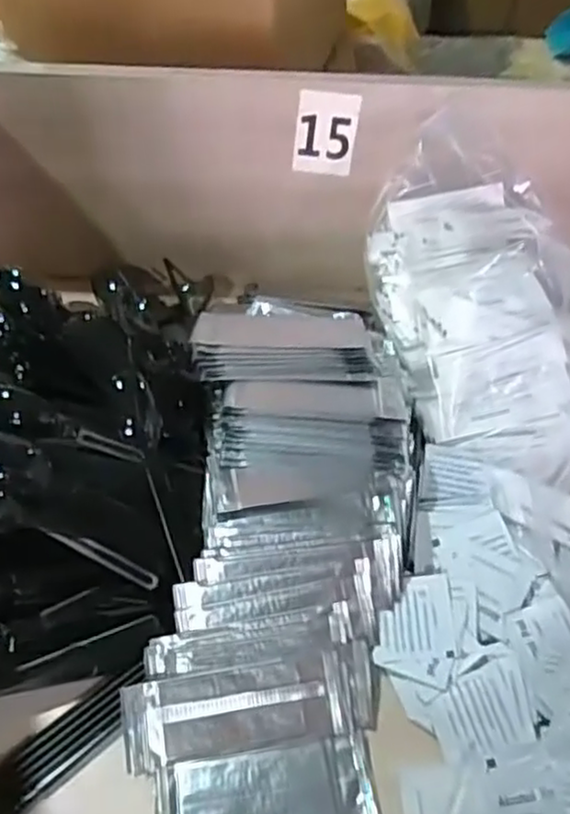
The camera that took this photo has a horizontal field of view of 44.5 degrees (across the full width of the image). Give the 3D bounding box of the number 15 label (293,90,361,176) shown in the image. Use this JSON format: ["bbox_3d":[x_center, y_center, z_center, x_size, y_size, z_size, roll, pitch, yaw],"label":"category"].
[{"bbox_3d":[0.034,-0.227,0.580,0.049,0.067,0.008,2,50,1],"label":"number 15 label"}]

